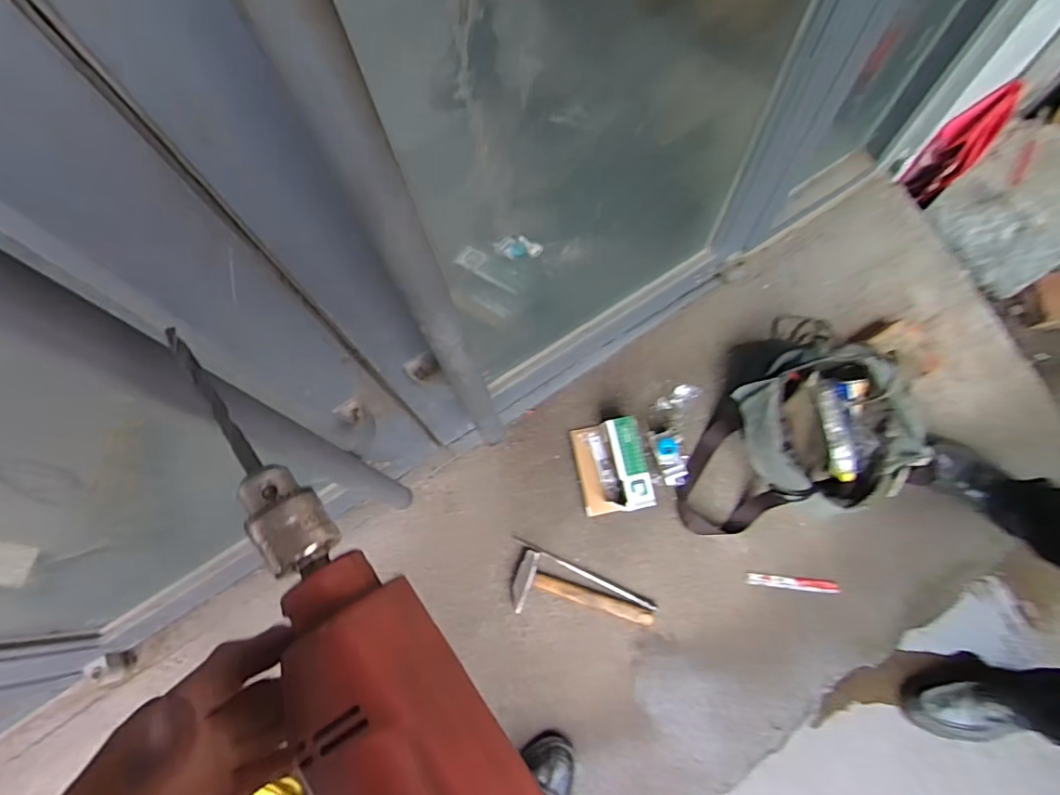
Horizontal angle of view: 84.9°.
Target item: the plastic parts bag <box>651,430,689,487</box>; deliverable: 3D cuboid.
[{"bbox_3d":[0.231,0.097,0.948,0.045,0.035,0.091,-9,72,1],"label":"plastic parts bag"}]

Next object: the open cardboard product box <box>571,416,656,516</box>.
[{"bbox_3d":[0.143,0.120,1.013,0.115,0.060,0.158,-10,72,0],"label":"open cardboard product box"}]

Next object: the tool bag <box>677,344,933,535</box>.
[{"bbox_3d":[0.407,0.070,0.939,0.334,0.232,0.262,-15,72,-1],"label":"tool bag"}]

